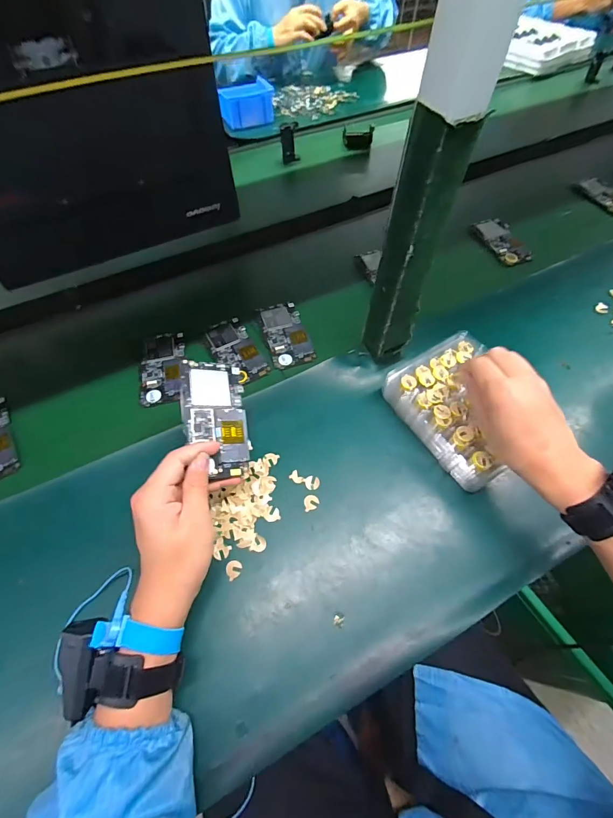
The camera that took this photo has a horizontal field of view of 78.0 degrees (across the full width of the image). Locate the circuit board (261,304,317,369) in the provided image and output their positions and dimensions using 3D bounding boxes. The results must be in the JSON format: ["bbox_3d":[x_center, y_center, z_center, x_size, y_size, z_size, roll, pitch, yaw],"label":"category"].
[{"bbox_3d":[-0.031,-0.116,0.583,0.064,0.009,0.123,-16,58,-6],"label":"circuit board"}]

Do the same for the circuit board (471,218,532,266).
[{"bbox_3d":[0.365,-0.316,0.708,0.062,0.008,0.124,-14,58,-5],"label":"circuit board"}]

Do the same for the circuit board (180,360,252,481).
[{"bbox_3d":[-0.096,0.009,0.401,0.069,0.007,0.121,4,72,-29],"label":"circuit board"}]

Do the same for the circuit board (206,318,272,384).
[{"bbox_3d":[-0.104,-0.088,0.564,0.061,0.006,0.115,-27,60,-12],"label":"circuit board"}]

